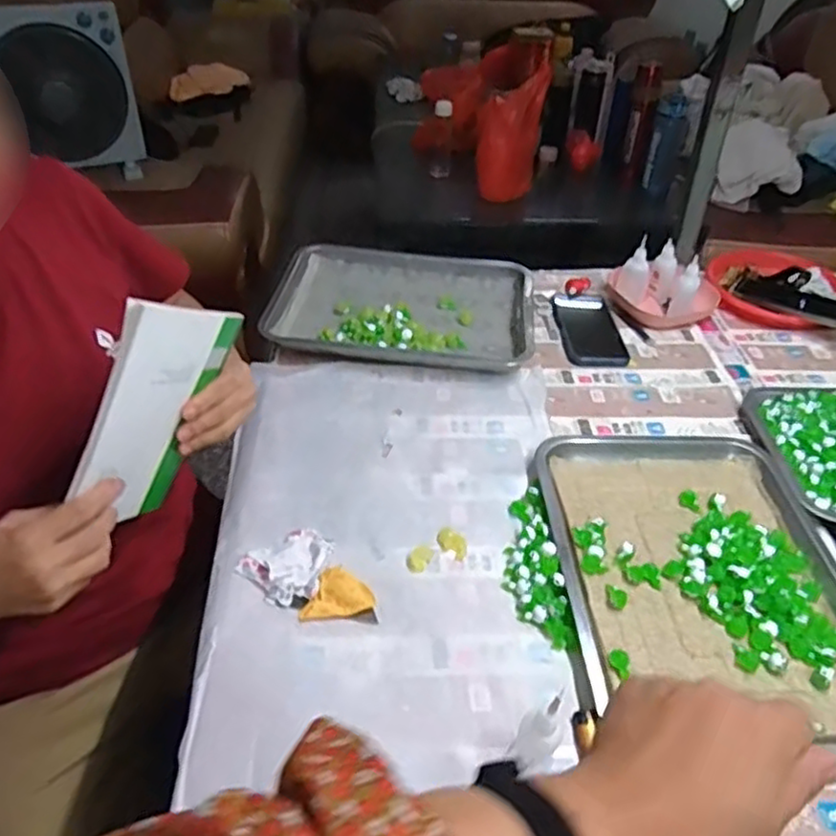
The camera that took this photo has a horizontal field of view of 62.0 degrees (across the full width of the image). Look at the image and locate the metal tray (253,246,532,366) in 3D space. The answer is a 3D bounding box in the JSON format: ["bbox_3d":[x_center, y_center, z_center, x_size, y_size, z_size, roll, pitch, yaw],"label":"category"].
[{"bbox_3d":[-0.017,-0.159,0.975,0.349,0.043,0.263,5,41,5],"label":"metal tray"}]

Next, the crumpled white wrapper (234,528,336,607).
[{"bbox_3d":[-0.115,0.133,0.644,0.074,0.010,0.079,0,41,0],"label":"crumpled white wrapper"}]

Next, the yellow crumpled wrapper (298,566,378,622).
[{"bbox_3d":[-0.071,0.153,0.613,0.064,0.015,0.041,-6,41,-7],"label":"yellow crumpled wrapper"}]

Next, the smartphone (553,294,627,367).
[{"bbox_3d":[0.235,-0.122,0.959,0.076,0.009,0.160,0,41,0],"label":"smartphone"}]

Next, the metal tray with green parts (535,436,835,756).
[{"bbox_3d":[0.268,0.137,0.659,0.267,0.025,0.352,-1,41,-2],"label":"metal tray with green parts"}]

